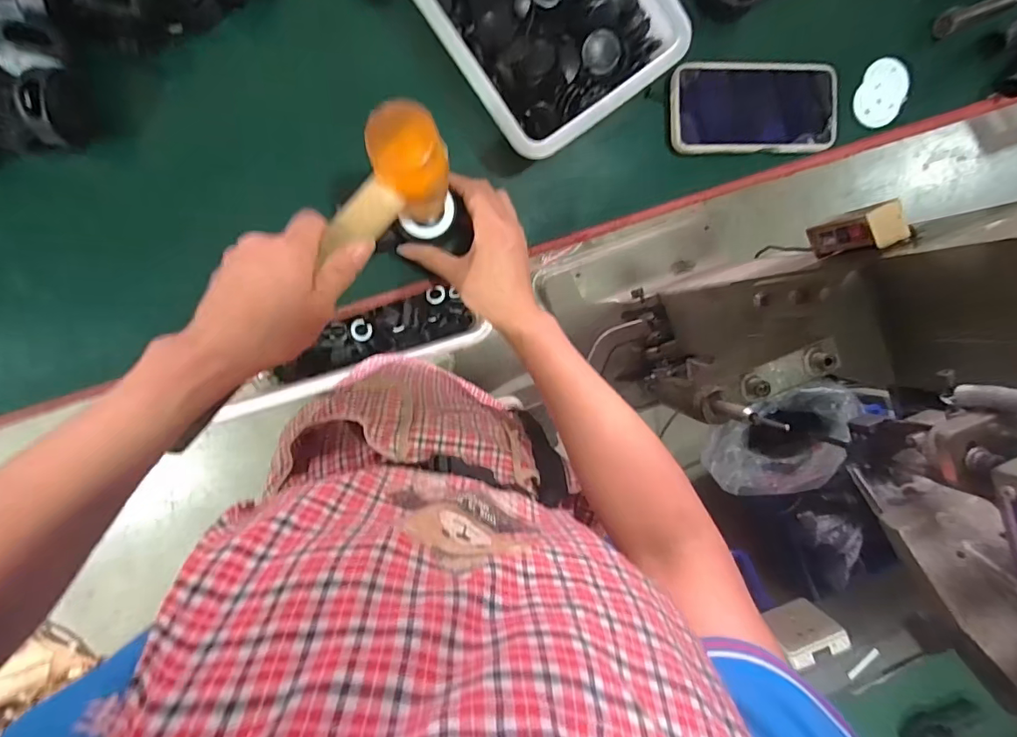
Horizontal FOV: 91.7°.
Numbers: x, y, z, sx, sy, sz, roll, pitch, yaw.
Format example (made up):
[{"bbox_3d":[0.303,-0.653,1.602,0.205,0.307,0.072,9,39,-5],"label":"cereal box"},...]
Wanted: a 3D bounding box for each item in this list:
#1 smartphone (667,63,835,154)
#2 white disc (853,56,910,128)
[{"bbox_3d":[0.236,-0.252,0.473,0.163,0.011,0.084,-2,94,-8],"label":"smartphone"},{"bbox_3d":[0.373,-0.275,0.491,0.044,0.006,0.073,24,93,3],"label":"white disc"}]

